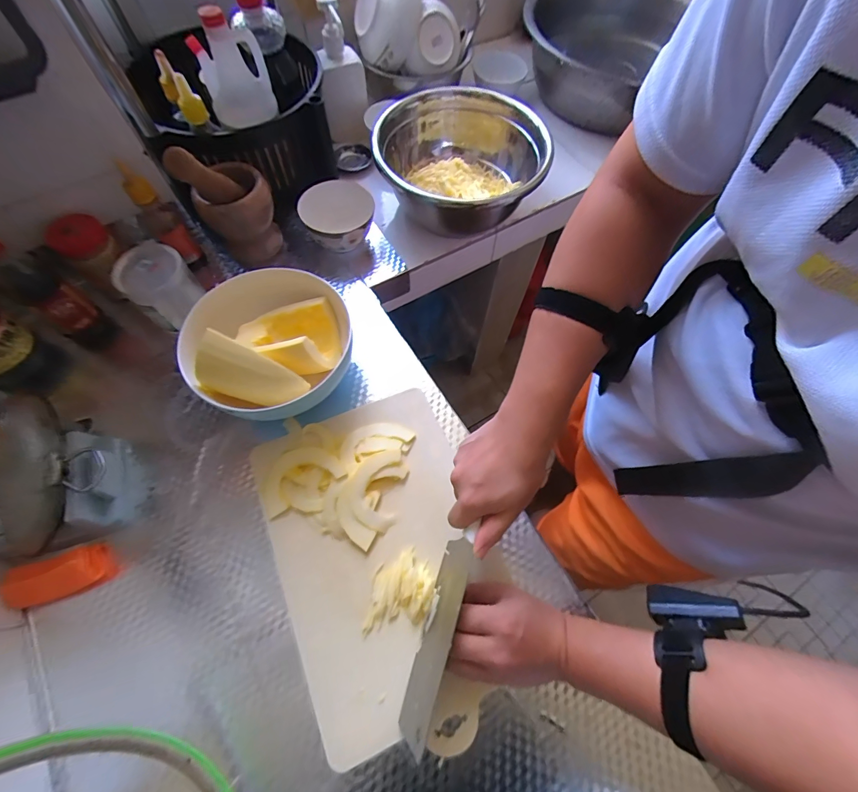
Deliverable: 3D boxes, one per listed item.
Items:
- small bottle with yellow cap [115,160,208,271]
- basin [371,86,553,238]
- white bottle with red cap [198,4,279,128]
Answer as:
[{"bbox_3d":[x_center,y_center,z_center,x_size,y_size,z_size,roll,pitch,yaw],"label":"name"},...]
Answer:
[{"bbox_3d":[-0.385,-0.253,0.555,0.051,0.143,0.062,-37,73,-16],"label":"small bottle with yellow cap"},{"bbox_3d":[0.039,-0.371,0.616,0.228,0.123,0.258,-29,70,-13],"label":"basin"},{"bbox_3d":[-0.261,-0.429,0.514,0.083,0.116,0.057,-10,67,-6],"label":"white bottle with red cap"}]

